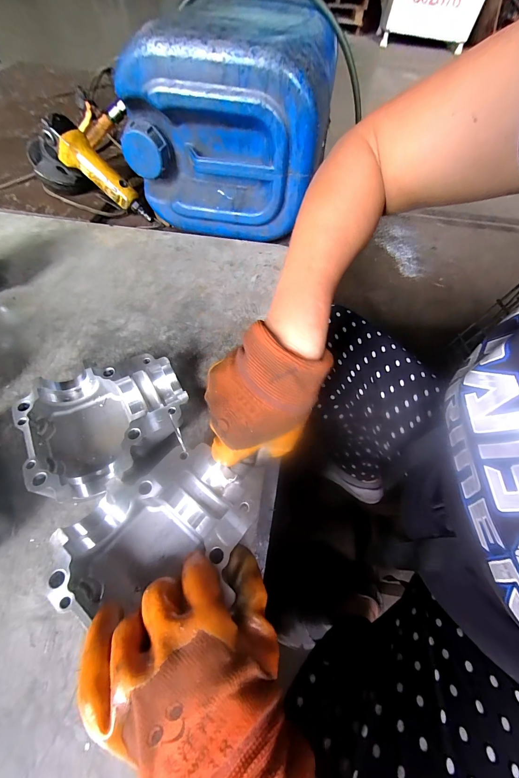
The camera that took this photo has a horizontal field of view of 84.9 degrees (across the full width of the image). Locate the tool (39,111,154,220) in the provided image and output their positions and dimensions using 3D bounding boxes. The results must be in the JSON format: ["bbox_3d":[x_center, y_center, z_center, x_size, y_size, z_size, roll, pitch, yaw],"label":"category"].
[{"bbox_3d":[-0.282,-0.385,0.512,0.195,0.050,0.044,39,57,-23],"label":"tool"}]

